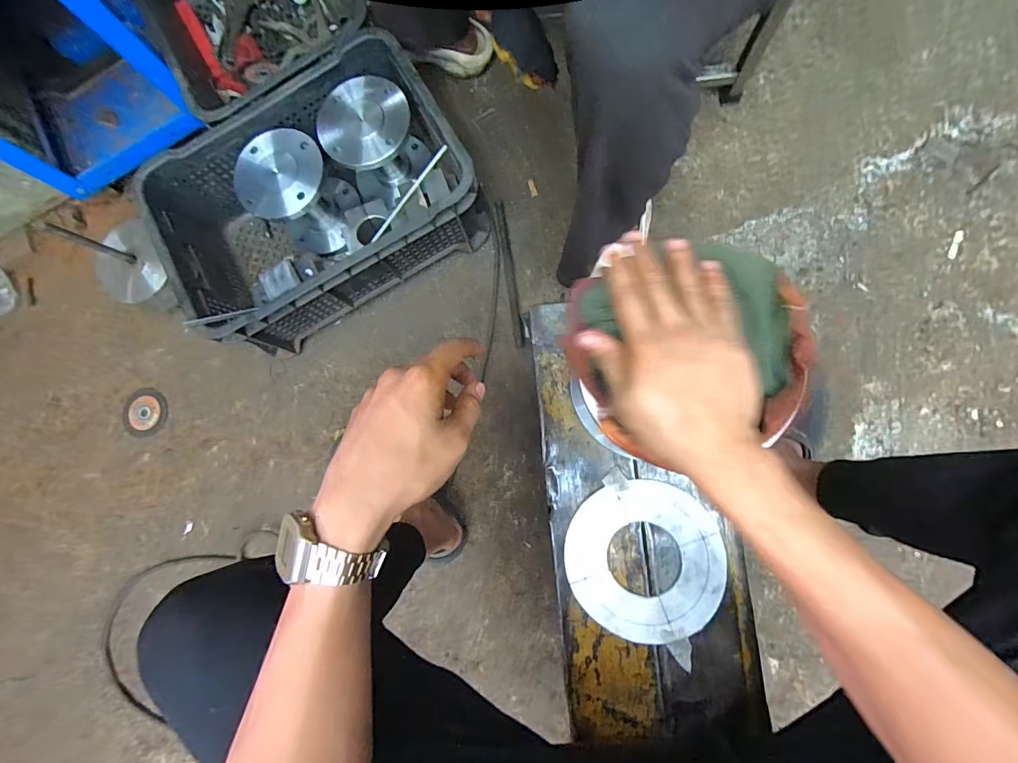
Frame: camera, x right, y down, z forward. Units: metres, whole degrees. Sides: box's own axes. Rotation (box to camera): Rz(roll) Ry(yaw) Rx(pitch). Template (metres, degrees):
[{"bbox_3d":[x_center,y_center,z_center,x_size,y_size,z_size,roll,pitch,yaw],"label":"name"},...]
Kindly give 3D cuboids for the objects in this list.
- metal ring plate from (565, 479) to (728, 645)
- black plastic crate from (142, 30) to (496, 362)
[{"bbox_3d":[0.143,0.188,0.460,0.157,0.007,0.157,-1,82,6],"label":"metal ring plate"},{"bbox_3d":[-0.347,-0.331,0.809,0.519,0.177,0.379,-30,80,2],"label":"black plastic crate"}]

